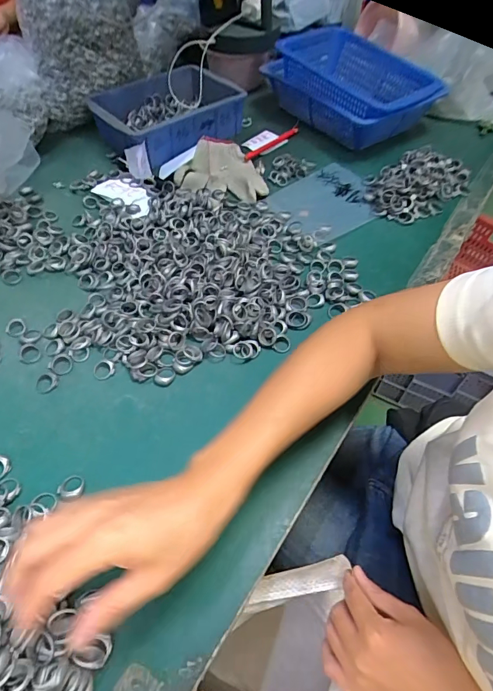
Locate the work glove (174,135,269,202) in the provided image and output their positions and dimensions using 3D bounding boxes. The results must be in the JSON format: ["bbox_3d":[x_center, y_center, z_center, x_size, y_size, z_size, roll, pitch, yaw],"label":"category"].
[{"bbox_3d":[-0.026,-0.308,0.695,0.148,0.027,0.180,12,54,8],"label":"work glove"}]

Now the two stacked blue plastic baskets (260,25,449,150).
[{"bbox_3d":[0.206,-0.509,0.803,0.213,0.097,0.328,-21,56,-17],"label":"two stacked blue plastic baskets"}]

